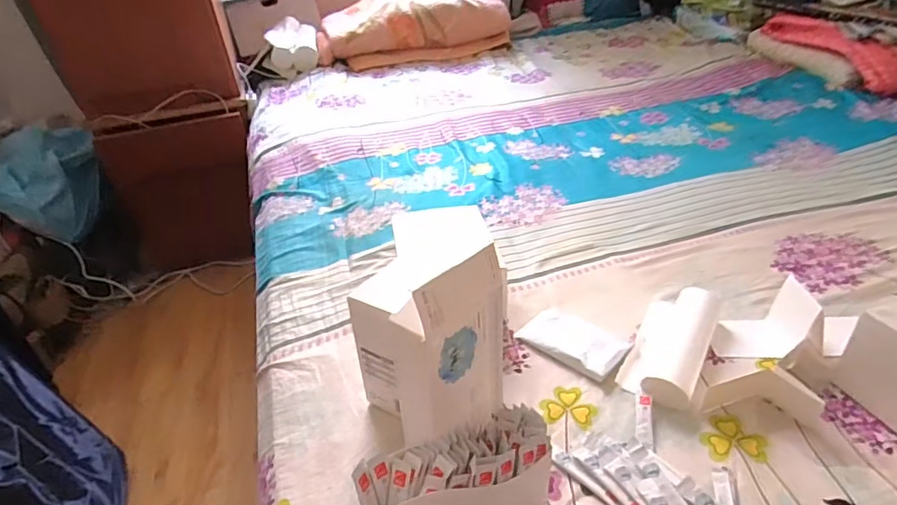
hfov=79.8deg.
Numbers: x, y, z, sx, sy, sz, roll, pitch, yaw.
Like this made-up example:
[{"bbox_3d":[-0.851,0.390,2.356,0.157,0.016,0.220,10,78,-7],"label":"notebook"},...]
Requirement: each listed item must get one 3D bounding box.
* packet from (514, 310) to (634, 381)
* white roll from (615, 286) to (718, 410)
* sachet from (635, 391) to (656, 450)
[{"bbox_3d":[0.159,0.113,0.691,0.132,0.015,0.080,26,44,38],"label":"packet"},{"bbox_3d":[0.273,0.112,0.660,0.083,0.038,0.201,14,38,27],"label":"white roll"},{"bbox_3d":[0.211,0.178,0.573,0.019,0.007,0.068,5,35,14],"label":"sachet"}]

